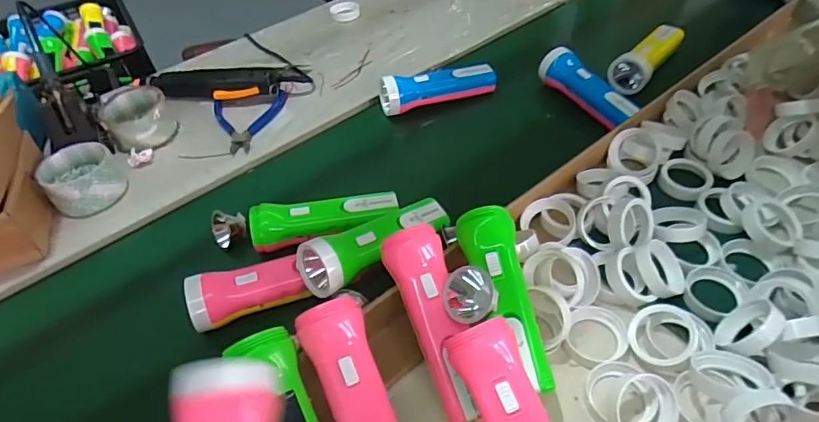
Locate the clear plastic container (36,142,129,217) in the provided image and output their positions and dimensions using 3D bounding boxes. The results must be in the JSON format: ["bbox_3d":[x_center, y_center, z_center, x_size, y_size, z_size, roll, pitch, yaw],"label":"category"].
[{"bbox_3d":[-0.399,-0.041,0.636,0.082,0.046,0.086,-29,52,-21],"label":"clear plastic container"}]

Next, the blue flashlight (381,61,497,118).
[{"bbox_3d":[0.041,-0.175,0.724,0.161,0.043,0.047,-18,48,-12],"label":"blue flashlight"}]

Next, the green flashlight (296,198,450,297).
[{"bbox_3d":[-0.029,0.026,0.509,0.160,0.050,0.054,-27,50,-35],"label":"green flashlight"}]

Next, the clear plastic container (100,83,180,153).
[{"bbox_3d":[-0.377,-0.131,0.717,0.083,0.042,0.103,-33,53,-23],"label":"clear plastic container"}]

